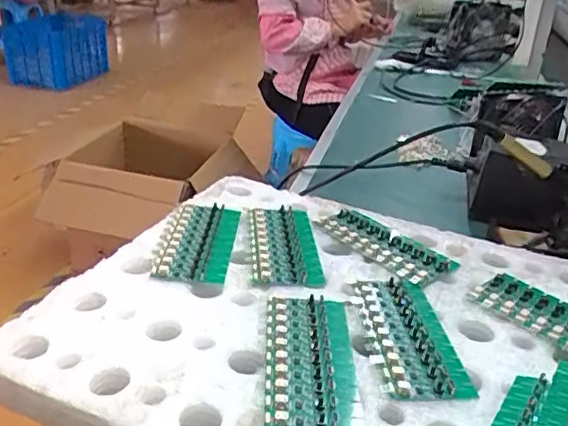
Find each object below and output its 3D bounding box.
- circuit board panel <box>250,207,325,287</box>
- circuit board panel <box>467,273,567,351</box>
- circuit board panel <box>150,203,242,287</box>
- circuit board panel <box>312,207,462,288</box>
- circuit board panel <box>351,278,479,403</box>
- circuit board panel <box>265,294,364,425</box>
[{"bbox_3d":[-0.001,0.027,0.561,0.061,0.019,0.136,0,27,-6],"label":"circuit board panel"},{"bbox_3d":[0.224,0.086,0.477,0.067,0.006,0.139,-16,31,-36],"label":"circuit board panel"},{"bbox_3d":[-0.080,0.023,0.553,0.066,0.006,0.137,4,27,1],"label":"circuit board panel"},{"bbox_3d":[0.092,0.026,0.567,0.136,0.005,0.060,26,35,38],"label":"circuit board panel"},{"bbox_3d":[0.095,0.090,0.448,0.066,0.008,0.134,1,27,-6],"label":"circuit board panel"},{"bbox_3d":[0.020,0.099,0.416,0.061,0.007,0.137,3,27,-1],"label":"circuit board panel"}]

